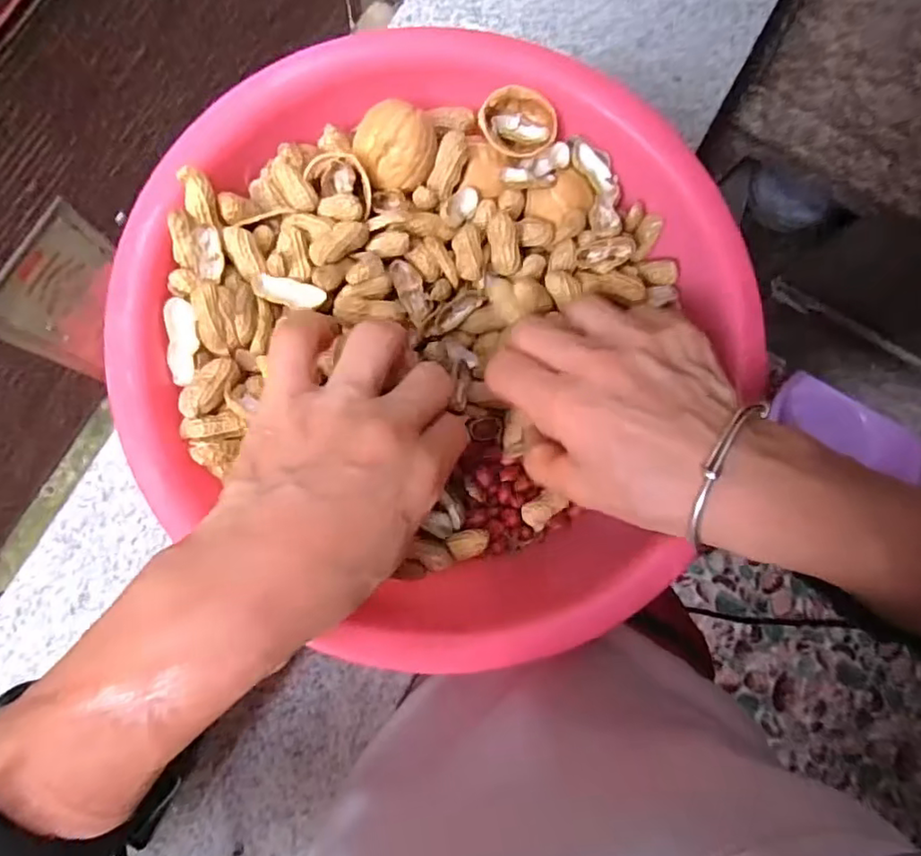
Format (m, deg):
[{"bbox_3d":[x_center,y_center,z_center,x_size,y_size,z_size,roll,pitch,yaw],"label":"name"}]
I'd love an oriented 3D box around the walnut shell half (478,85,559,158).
[{"bbox_3d":[0.027,-0.141,0.275,0.035,0.013,0.027,21,81,-2],"label":"walnut shell half"}]

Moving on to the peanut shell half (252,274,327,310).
[{"bbox_3d":[-0.074,-0.058,0.256,0.030,0.004,0.011,8,81,-22],"label":"peanut shell half"}]

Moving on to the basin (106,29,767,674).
[{"bbox_3d":[-0.006,-0.038,0.278,0.258,0.068,0.265,1,82,-5],"label":"basin"}]

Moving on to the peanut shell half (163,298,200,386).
[{"bbox_3d":[-0.115,-0.036,0.246,0.013,0.007,0.034,-4,82,-5],"label":"peanut shell half"}]

